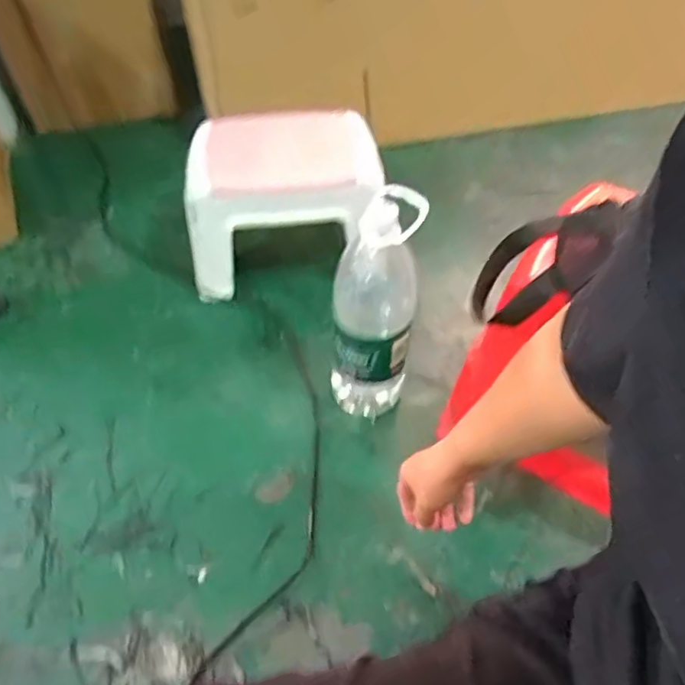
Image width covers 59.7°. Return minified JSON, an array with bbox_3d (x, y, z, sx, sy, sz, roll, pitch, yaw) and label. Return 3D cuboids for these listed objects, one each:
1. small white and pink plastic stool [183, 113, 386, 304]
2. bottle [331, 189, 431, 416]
[{"bbox_3d":[-0.108,-0.229,0.977,0.287,0.200,0.193,-11,50,-7],"label":"small white and pink plastic stool"},{"bbox_3d":[0.039,-0.035,0.755,0.096,0.316,0.098,5,50,6],"label":"bottle"}]

